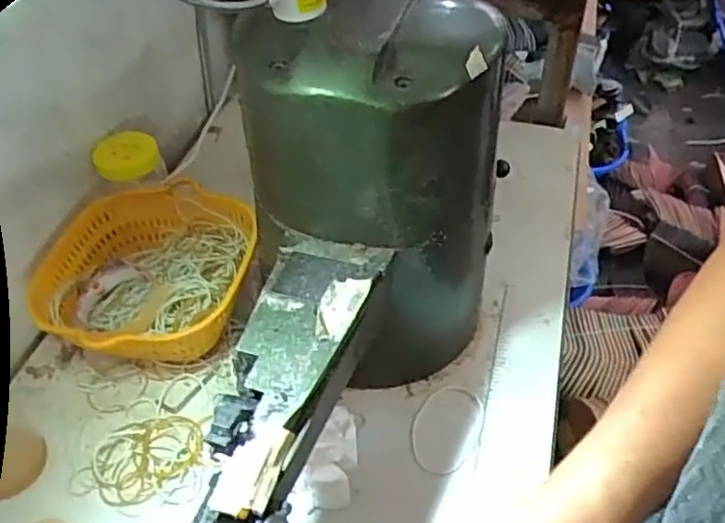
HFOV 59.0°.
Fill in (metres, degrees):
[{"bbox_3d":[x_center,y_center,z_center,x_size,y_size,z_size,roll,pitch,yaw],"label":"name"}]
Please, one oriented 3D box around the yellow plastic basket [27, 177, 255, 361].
[{"bbox_3d":[-0.215,0.016,0.673,0.187,0.084,0.220,-2,49,1],"label":"yellow plastic basket"}]

